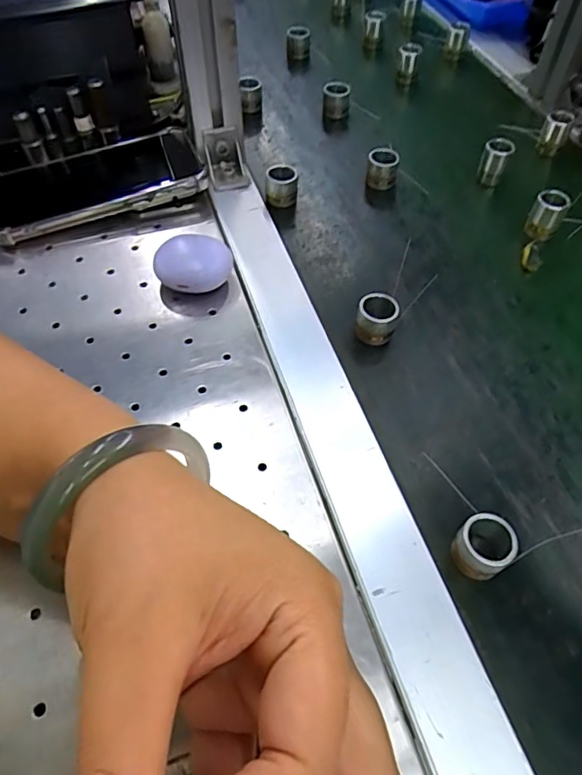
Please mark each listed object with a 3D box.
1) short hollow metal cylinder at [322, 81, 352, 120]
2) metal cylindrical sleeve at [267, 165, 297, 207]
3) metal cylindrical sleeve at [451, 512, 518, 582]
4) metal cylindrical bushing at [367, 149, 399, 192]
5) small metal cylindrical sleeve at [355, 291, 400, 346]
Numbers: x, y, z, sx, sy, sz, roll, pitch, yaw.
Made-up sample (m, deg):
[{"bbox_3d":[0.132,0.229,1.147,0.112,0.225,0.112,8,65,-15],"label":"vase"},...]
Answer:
[{"bbox_3d":[0.042,-0.264,0.490,0.025,0.030,0.023,4,54,1],"label":"short hollow metal cylinder"},{"bbox_3d":[-0.007,-0.161,0.419,0.023,0.022,0.019,6,54,1],"label":"metal cylindrical sleeve"},{"bbox_3d":[0.092,0.077,0.255,0.024,0.025,0.026,1,54,-2],"label":"metal cylindrical sleeve"},{"bbox_3d":[0.075,-0.179,0.435,0.024,0.026,0.021,9,54,4],"label":"metal cylindrical bushing"},{"bbox_3d":[0.055,-0.044,0.341,0.024,0.025,0.024,1,54,-2],"label":"small metal cylindrical sleeve"}]

